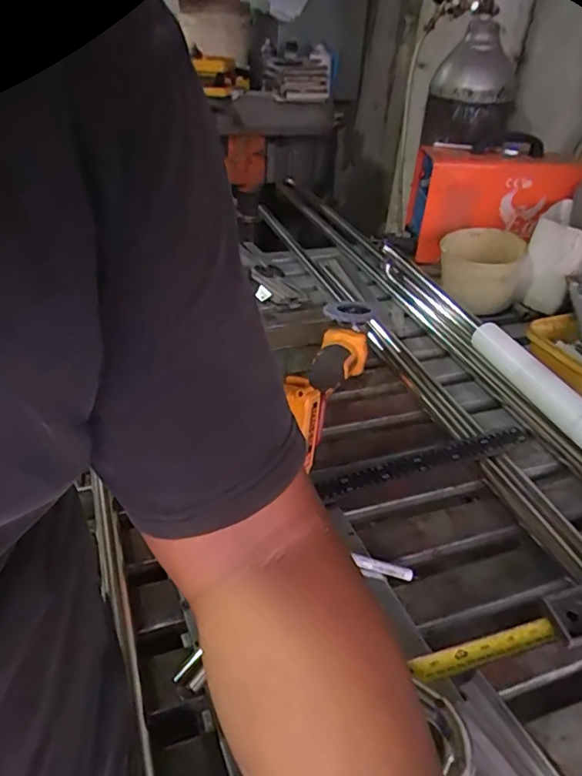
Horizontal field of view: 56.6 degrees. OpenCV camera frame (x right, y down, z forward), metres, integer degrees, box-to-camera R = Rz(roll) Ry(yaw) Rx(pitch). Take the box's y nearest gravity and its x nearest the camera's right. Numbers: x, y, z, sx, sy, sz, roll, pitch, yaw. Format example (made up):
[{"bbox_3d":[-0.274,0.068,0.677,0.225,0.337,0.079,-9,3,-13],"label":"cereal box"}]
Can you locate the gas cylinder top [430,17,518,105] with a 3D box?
[{"bbox_3d":[0.439,-0.761,1.268,0.197,0.149,0.189,12,36,11],"label":"gas cylinder top"}]

